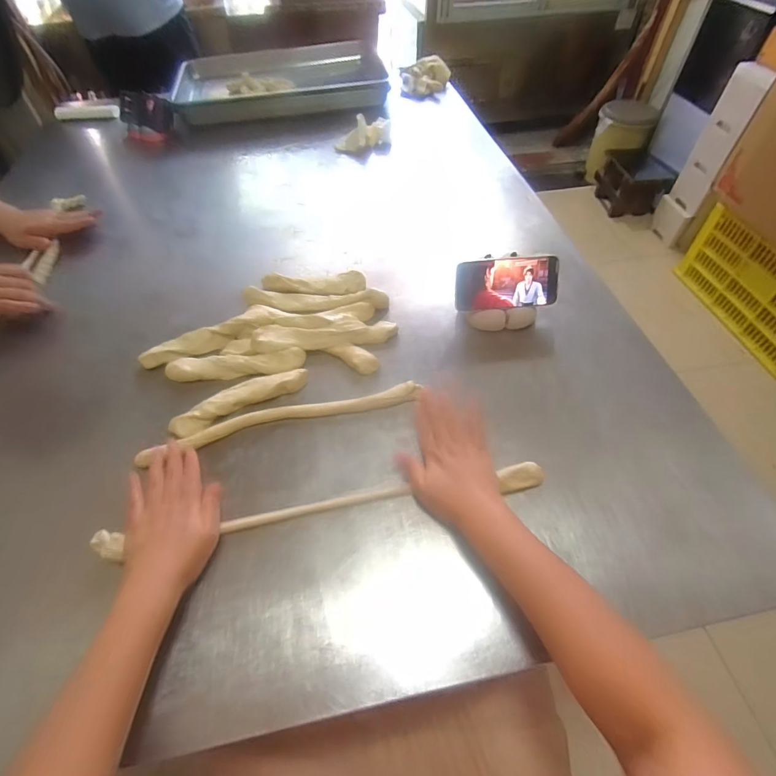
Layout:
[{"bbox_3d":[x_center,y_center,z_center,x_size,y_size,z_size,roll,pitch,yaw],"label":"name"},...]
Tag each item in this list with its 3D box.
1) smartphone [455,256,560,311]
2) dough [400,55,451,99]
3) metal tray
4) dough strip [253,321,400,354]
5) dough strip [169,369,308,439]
[{"bbox_3d":[0.178,-0.156,0.629,0.153,0.072,0.016,-5,17,-7],"label":"smartphone"},{"bbox_3d":[0.116,-0.968,1.320,0.146,0.070,0.185,11,53,6],"label":"dough"},{"bbox_3d":[-0.289,-0.885,1.211,0.598,0.063,0.390,-13,54,-11],"label":"metal tray"},{"bbox_3d":[-0.091,-0.076,0.620,0.207,0.020,0.045,-3,53,-4],"label":"dough strip"},{"bbox_3d":[-0.197,0.014,0.563,0.178,0.020,0.043,-27,58,-21],"label":"dough strip"}]

